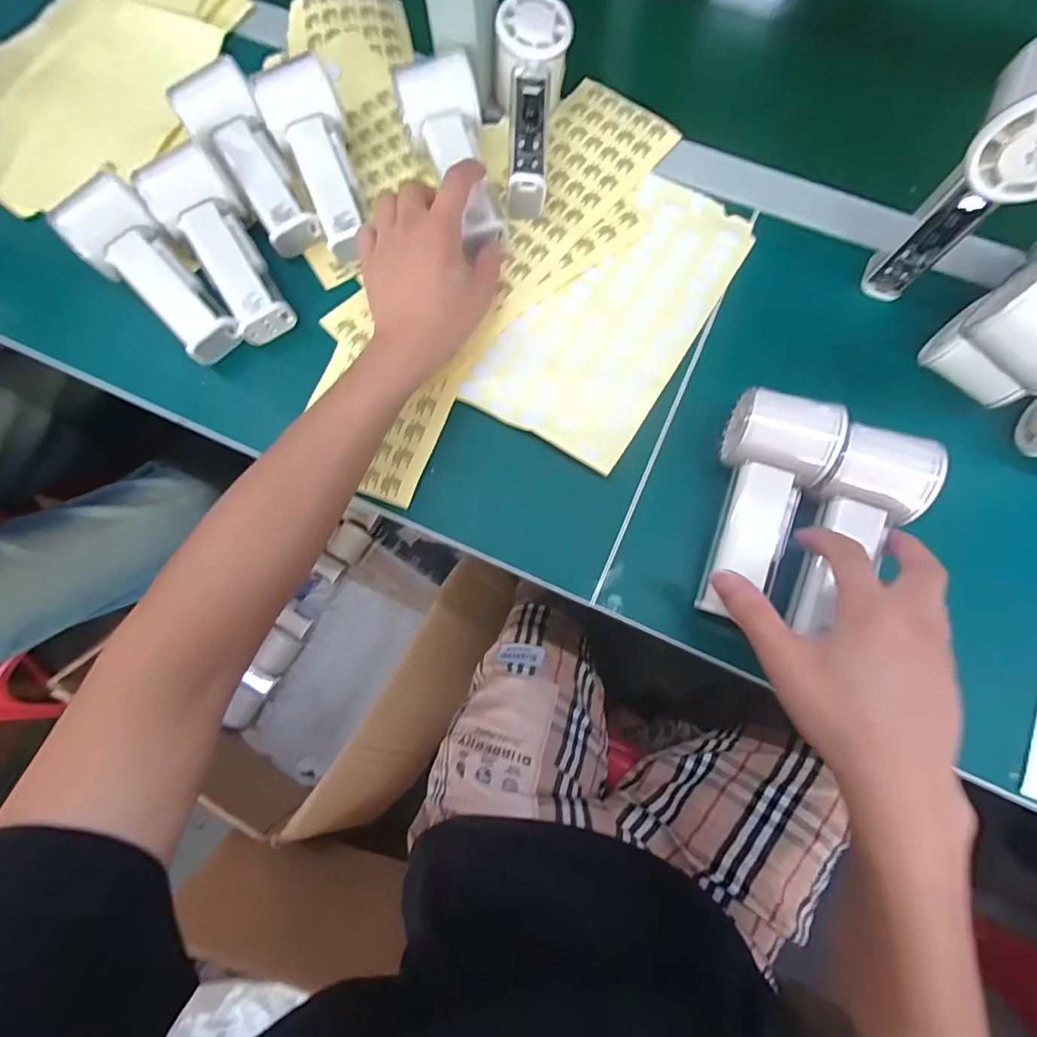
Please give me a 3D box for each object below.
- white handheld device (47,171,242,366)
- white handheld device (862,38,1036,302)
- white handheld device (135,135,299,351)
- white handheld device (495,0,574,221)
[{"bbox_3d":[-0.271,-0.180,0.364,0.057,0.033,0.141,-43,95,-8],"label":"white handheld device"},{"bbox_3d":[0.285,-0.206,0.306,0.056,0.148,0.073,32,80,8],"label":"white handheld device"},{"bbox_3d":[-0.222,-0.203,0.363,0.053,0.034,0.140,-32,91,-6],"label":"white handheld device"},{"bbox_3d":[0.007,-0.319,0.387,0.056,0.049,0.157,4,89,2],"label":"white handheld device"}]

